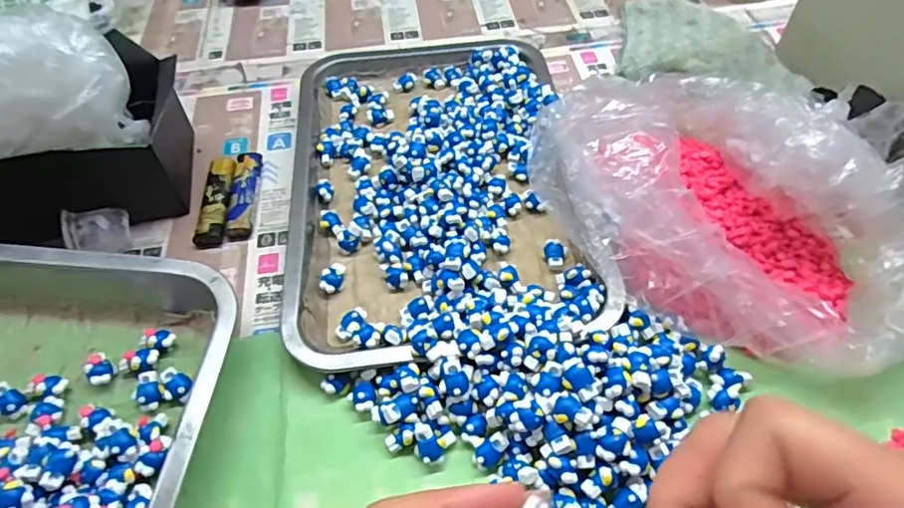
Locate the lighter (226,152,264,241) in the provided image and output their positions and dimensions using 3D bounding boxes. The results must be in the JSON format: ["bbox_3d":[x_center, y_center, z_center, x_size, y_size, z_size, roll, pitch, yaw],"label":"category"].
[{"bbox_3d":[-0.158,-0.046,0.433,0.019,0.012,0.080,-5,52,-1],"label":"lighter"}]

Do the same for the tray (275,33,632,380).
[{"bbox_3d":[-0.018,-0.068,0.429,0.206,0.030,0.317,-8,53,-4],"label":"tray"}]

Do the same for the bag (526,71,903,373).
[{"bbox_3d":[0.173,-0.043,0.359,0.232,0.088,0.170,32,60,24],"label":"bag"}]

